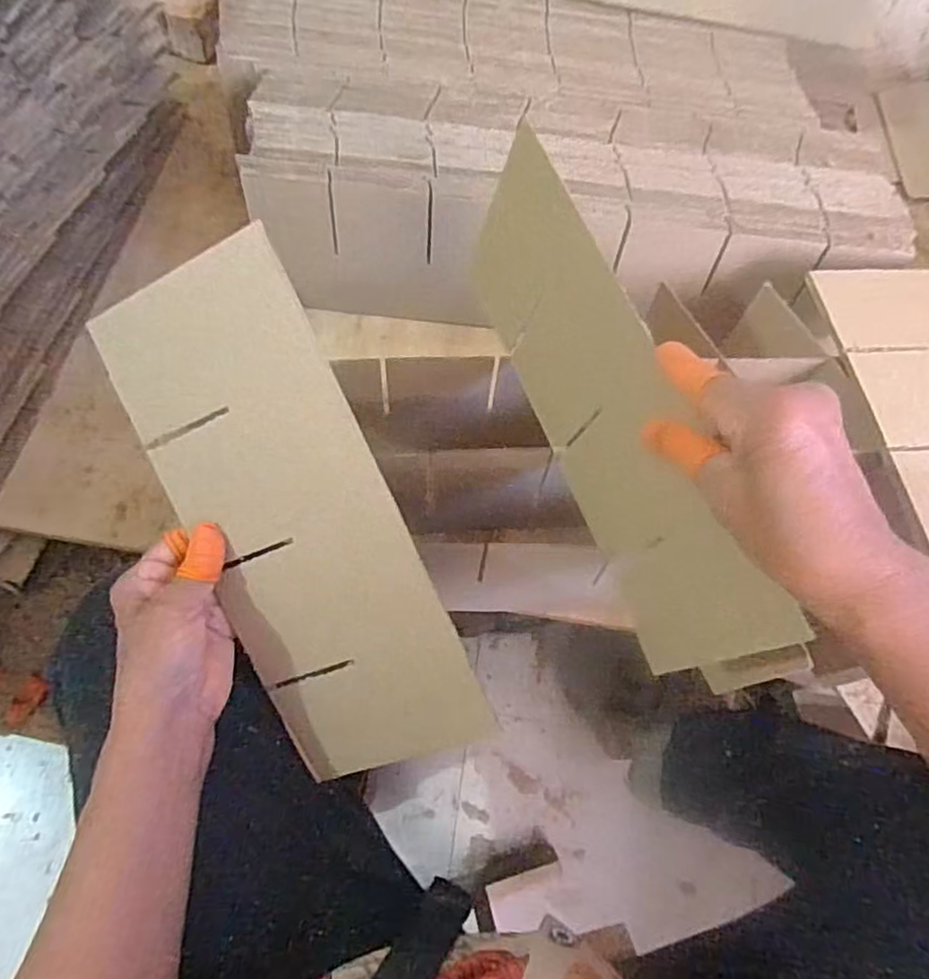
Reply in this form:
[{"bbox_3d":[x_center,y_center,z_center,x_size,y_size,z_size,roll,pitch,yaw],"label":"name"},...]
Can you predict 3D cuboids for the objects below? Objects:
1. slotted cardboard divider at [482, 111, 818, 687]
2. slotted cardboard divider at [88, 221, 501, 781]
[{"bbox_3d":[0.081,-0.050,0.392,0.010,0.139,0.312,-18,73,-20],"label":"slotted cardboard divider"},{"bbox_3d":[-0.099,0.024,0.389,0.132,0.007,0.313,-21,100,17],"label":"slotted cardboard divider"}]

